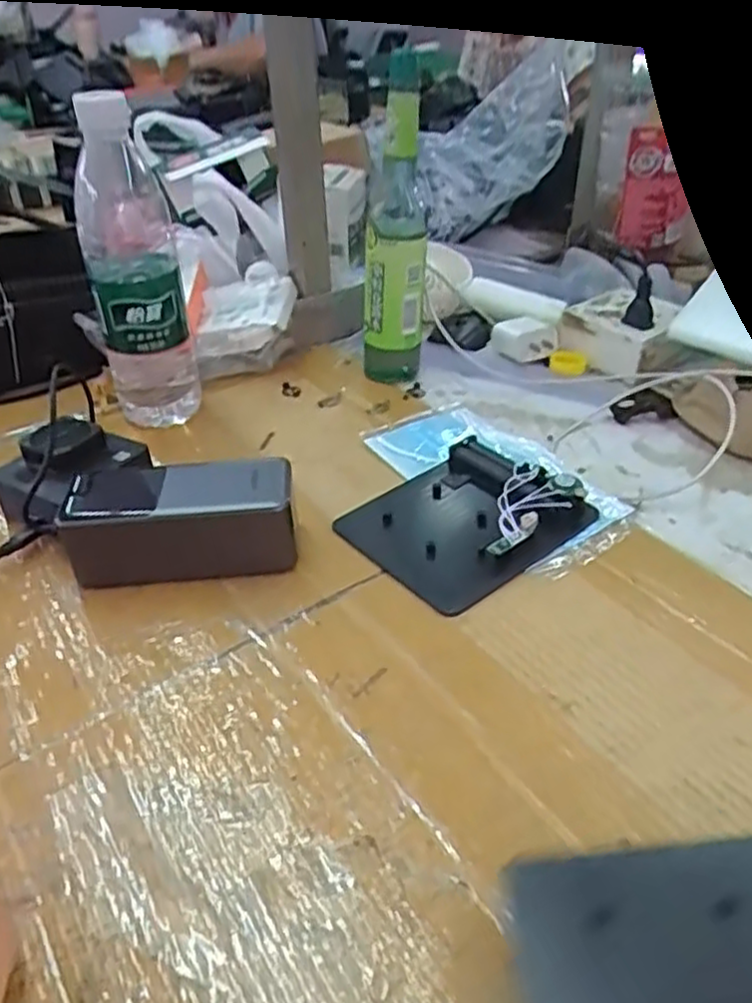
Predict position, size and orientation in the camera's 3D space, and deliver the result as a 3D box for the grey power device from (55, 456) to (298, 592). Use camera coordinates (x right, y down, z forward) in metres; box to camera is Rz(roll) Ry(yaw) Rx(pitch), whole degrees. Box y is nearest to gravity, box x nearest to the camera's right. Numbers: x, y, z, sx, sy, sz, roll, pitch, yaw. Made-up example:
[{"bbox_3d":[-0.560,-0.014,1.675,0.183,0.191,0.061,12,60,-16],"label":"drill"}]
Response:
[{"bbox_3d":[-0.116,0.011,0.434,0.136,0.053,0.066,-2,37,-1],"label":"grey power device"}]

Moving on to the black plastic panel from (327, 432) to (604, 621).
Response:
[{"bbox_3d":[0.053,0.006,0.455,0.123,0.024,0.111,-27,43,-30],"label":"black plastic panel"}]

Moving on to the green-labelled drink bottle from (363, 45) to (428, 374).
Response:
[{"bbox_3d":[0.014,-0.208,0.572,0.048,0.231,0.049,-2,37,0],"label":"green-labelled drink bottle"}]

